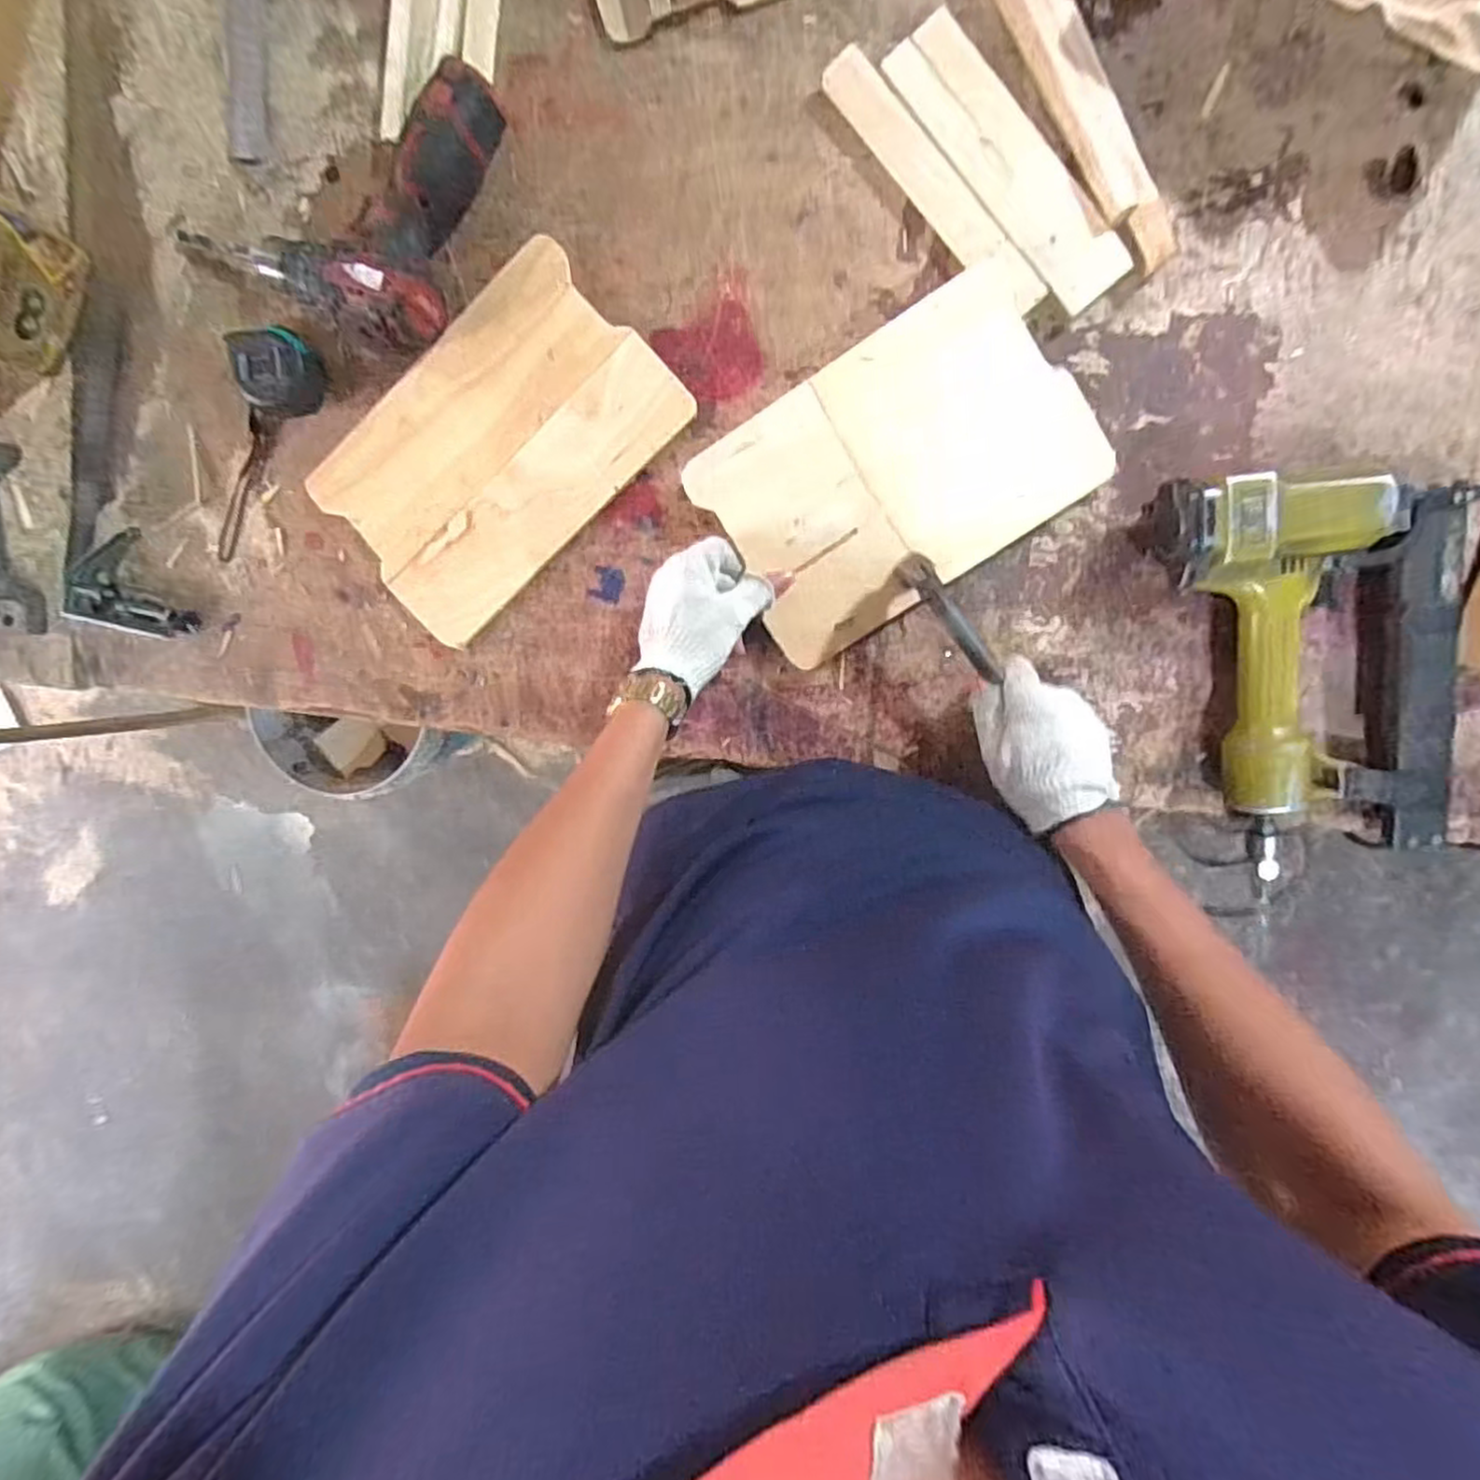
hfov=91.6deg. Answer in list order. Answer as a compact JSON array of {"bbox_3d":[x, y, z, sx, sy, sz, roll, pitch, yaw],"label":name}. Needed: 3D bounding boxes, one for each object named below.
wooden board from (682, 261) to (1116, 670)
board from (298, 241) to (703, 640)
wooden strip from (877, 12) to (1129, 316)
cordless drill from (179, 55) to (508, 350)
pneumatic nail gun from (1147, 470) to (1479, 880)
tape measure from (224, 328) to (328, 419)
[{"bbox_3d":[0.120,-0.204,0.551,0.275,0.020,0.181,-32,96,7],"label":"wooden board"},{"bbox_3d":[-0.198,-0.236,0.587,0.282,0.015,0.180,-43,95,8],"label":"board"},{"bbox_3d":[0.200,-0.426,0.535,0.056,0.013,0.227,-39,95,8],"label":"wooden strip"},{"bbox_3d":[-0.300,-0.418,0.526,0.212,0.050,0.192,24,99,-1],"label":"cordless drill"},{"bbox_3d":[0.433,-0.051,0.550,0.228,0.074,0.287,-3,99,3],"label":"pneumatic nail gun"},{"bbox_3d":[-0.370,-0.295,0.573,0.064,0.043,0.063,9,99,1],"label":"tape measure"}]

